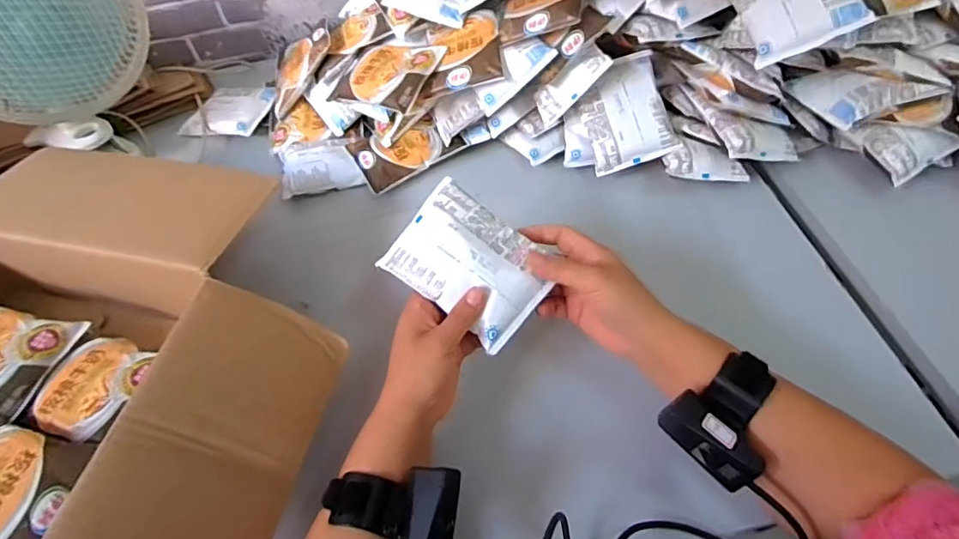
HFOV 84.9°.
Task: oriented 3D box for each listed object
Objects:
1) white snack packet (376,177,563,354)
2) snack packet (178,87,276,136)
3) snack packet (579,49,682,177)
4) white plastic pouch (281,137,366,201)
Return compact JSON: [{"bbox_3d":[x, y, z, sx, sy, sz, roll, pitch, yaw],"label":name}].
[{"bbox_3d":[-0.008,-0.006,0.443,0.128,0.016,0.095,38,80,8],"label":"white snack packet"},{"bbox_3d":[-0.350,-0.228,0.744,0.117,0.021,0.102,10,56,12],"label":"snack packet"},{"bbox_3d":[0.167,-0.183,0.605,0.093,0.013,0.126,-16,82,9],"label":"snack packet"},{"bbox_3d":[-0.198,-0.129,0.656,0.094,0.023,0.081,-17,55,-7],"label":"white plastic pouch"}]

